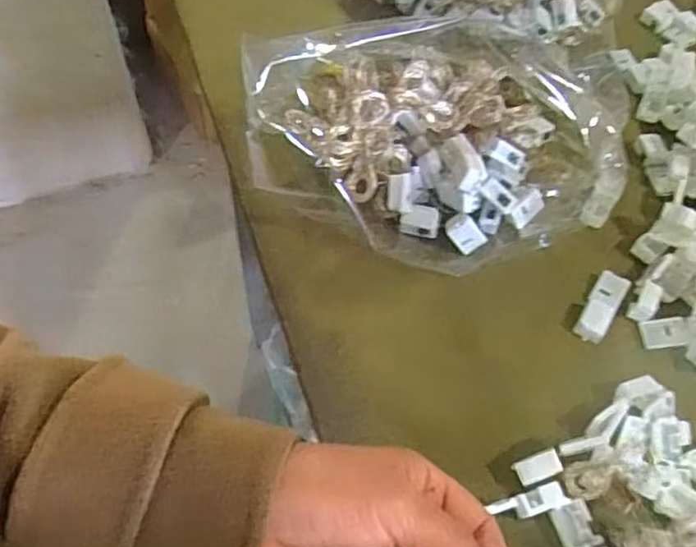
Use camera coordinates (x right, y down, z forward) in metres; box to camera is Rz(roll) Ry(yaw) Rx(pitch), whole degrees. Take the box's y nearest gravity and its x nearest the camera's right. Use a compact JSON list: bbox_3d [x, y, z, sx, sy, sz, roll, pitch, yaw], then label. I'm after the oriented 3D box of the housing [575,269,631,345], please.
[{"bbox_3d":[0.171,0.023,0.435,0.020,0.012,0.053,30,61,16],"label":"housing"}]

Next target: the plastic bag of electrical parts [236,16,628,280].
[{"bbox_3d":[0.068,-0.095,0.455,0.265,0.090,0.161,-3,58,-4],"label":"plastic bag of electrical parts"}]

